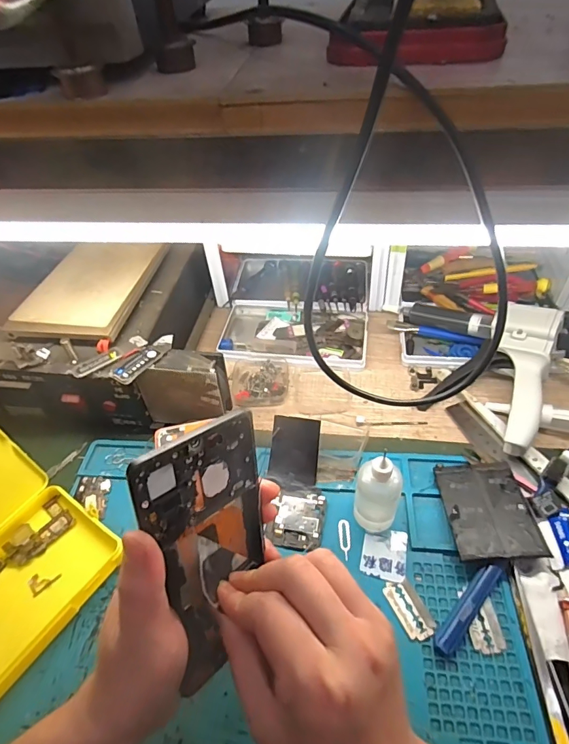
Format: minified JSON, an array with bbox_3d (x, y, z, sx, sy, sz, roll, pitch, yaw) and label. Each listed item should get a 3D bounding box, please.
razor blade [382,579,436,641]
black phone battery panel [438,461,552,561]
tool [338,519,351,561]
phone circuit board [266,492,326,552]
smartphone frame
[{"bbox_3d":[0.092,0.174,0.312,0.022,0.004,0.041,-22,49,-15],"label":"razor blade"},{"bbox_3d":[0.167,0.111,0.349,0.063,0.004,0.087,-7,38,6],"label":"black phone battery panel"},{"bbox_3d":[0.050,0.139,0.351,0.010,0.004,0.033,3,49,0],"label":"tool"},{"bbox_3d":[0.011,0.127,0.364,0.046,0.004,0.048,5,47,9],"label":"phone circuit board"},{"bbox_3d":[-0.038,0.104,0.244,0.011,0.160,0.074,16,29,40],"label":"smartphone frame"}]

